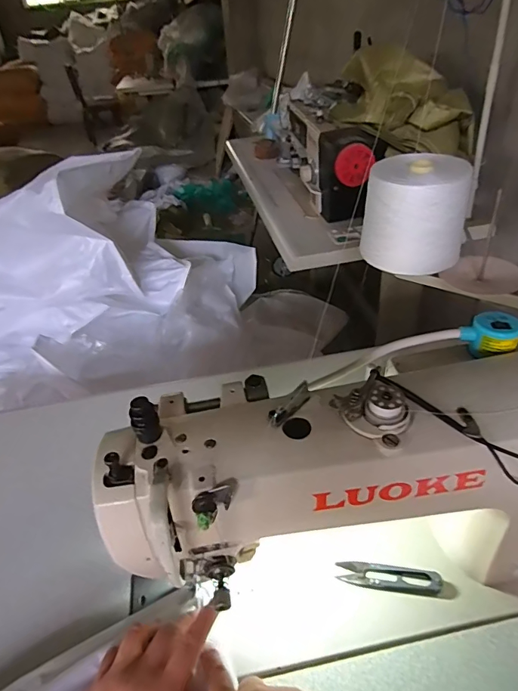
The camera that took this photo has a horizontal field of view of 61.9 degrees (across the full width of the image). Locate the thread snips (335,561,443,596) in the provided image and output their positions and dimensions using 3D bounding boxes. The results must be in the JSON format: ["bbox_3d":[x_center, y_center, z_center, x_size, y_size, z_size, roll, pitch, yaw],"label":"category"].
[{"bbox_3d":[0.130,0.232,0.433,0.098,0.010,0.023,3,39,10],"label":"thread snips"}]

